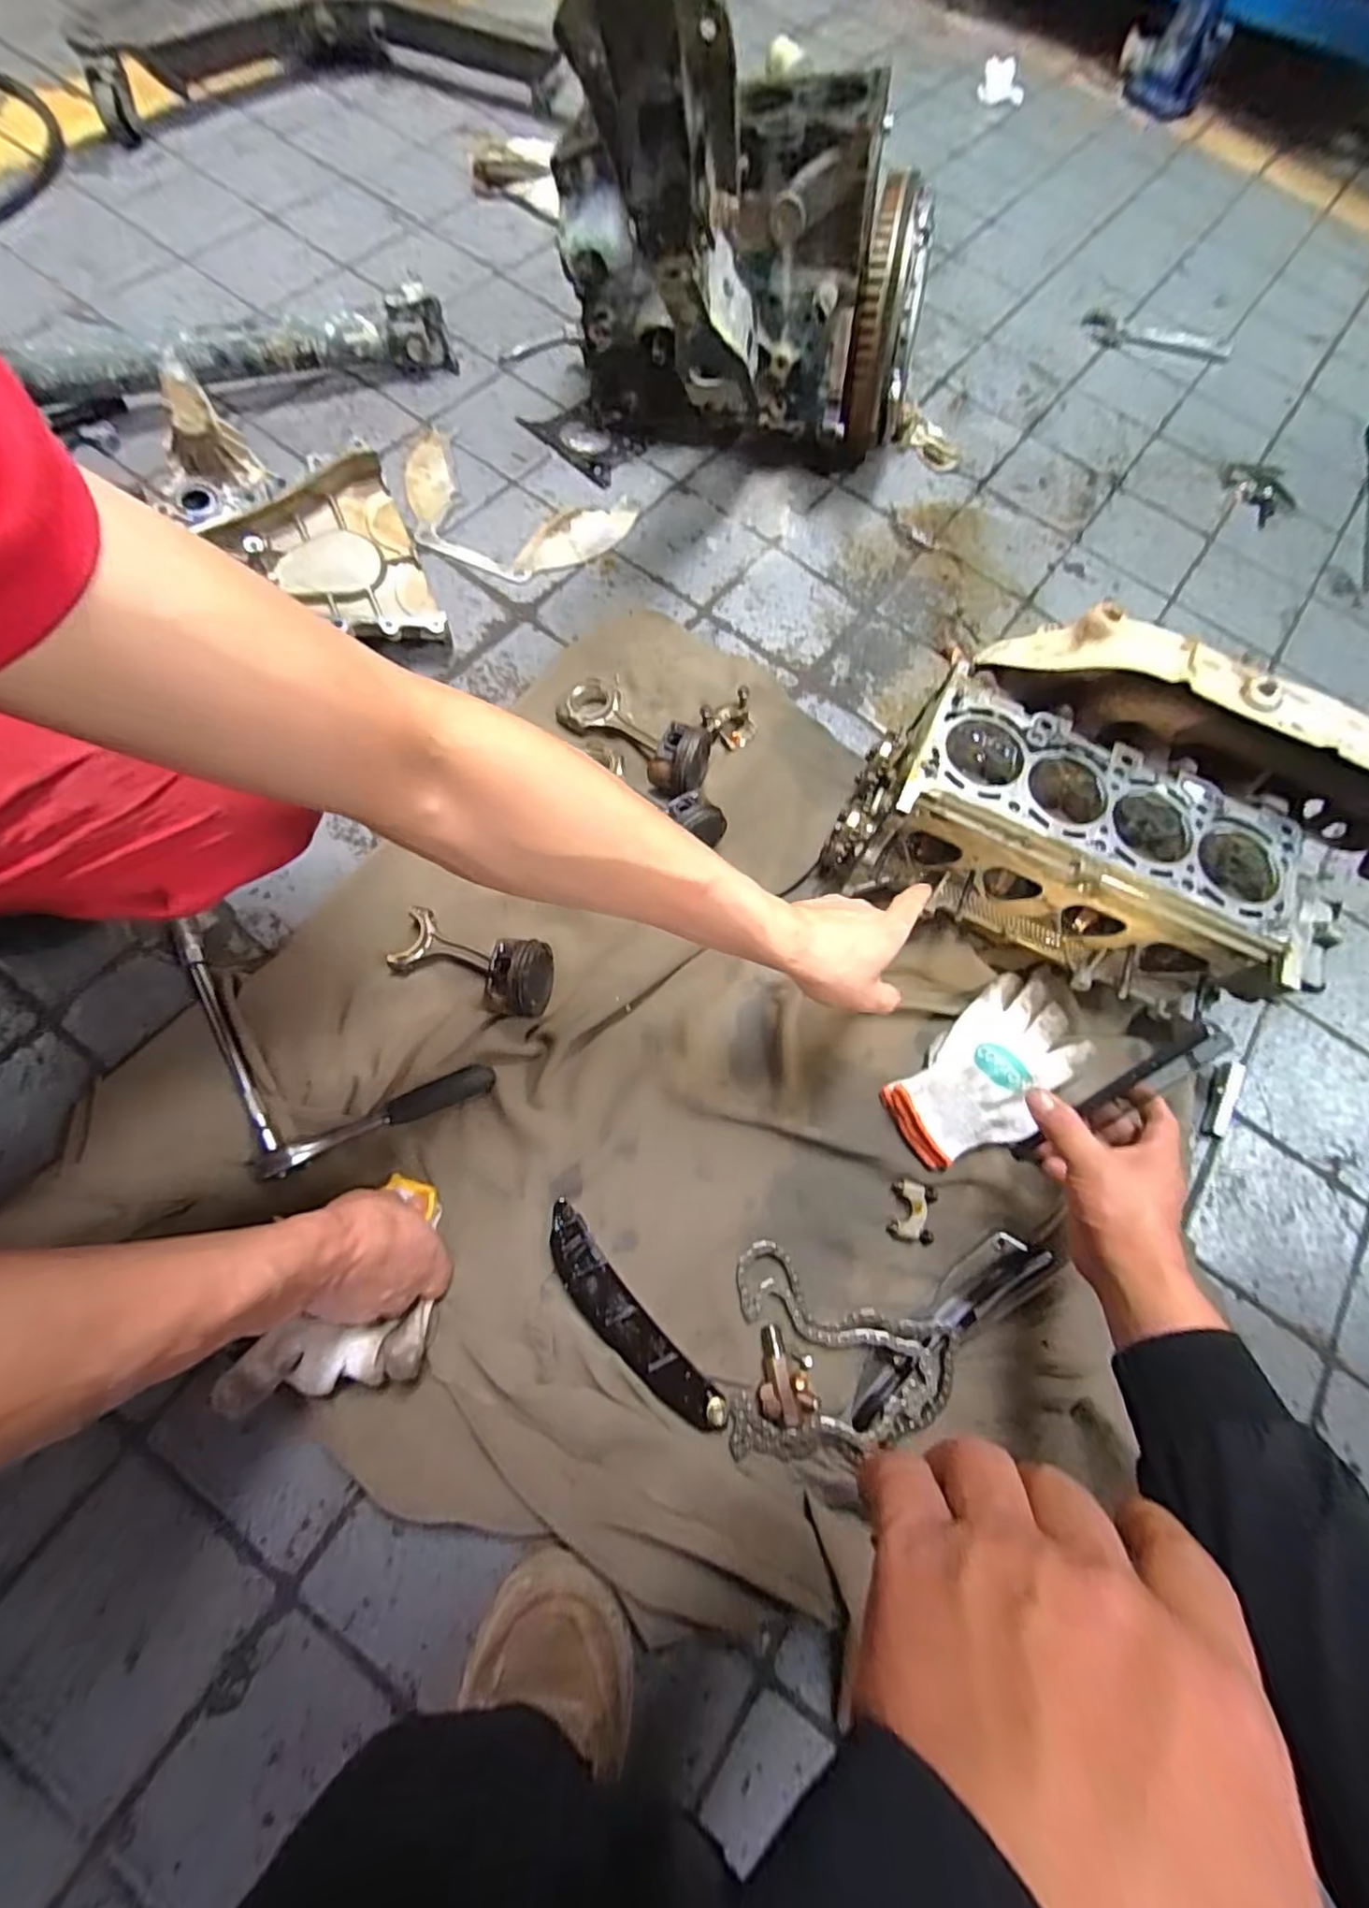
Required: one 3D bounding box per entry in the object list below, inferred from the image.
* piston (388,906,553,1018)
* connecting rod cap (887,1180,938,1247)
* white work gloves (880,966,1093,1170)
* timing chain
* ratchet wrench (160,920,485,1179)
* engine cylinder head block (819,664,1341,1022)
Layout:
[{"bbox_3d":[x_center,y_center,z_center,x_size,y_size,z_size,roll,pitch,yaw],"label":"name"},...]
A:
[{"bbox_3d":[-0.197,0.004,0.582,0.154,0.064,0.072,21,71,1],"label":"piston"},{"bbox_3d":[0.210,0.235,0.571,0.041,0.011,0.051,14,69,-2],"label":"connecting rod cap"},{"bbox_3d":[0.294,0.111,0.588,0.211,0.032,0.119,-40,79,-18],"label":"white work gloves"},{"bbox_3d":[0.130,0.333,0.524,0.172,0.025,0.151,7,70,-4],"label":"timing chain"},{"bbox_3d":[-0.349,0.103,0.551,0.322,0.023,0.148,25,70,2],"label":"ratchet wrench"},{"bbox_3d":[0.346,-0.103,0.585,0.367,0.140,0.194,25,70,2],"label":"engine cylinder head block"}]

